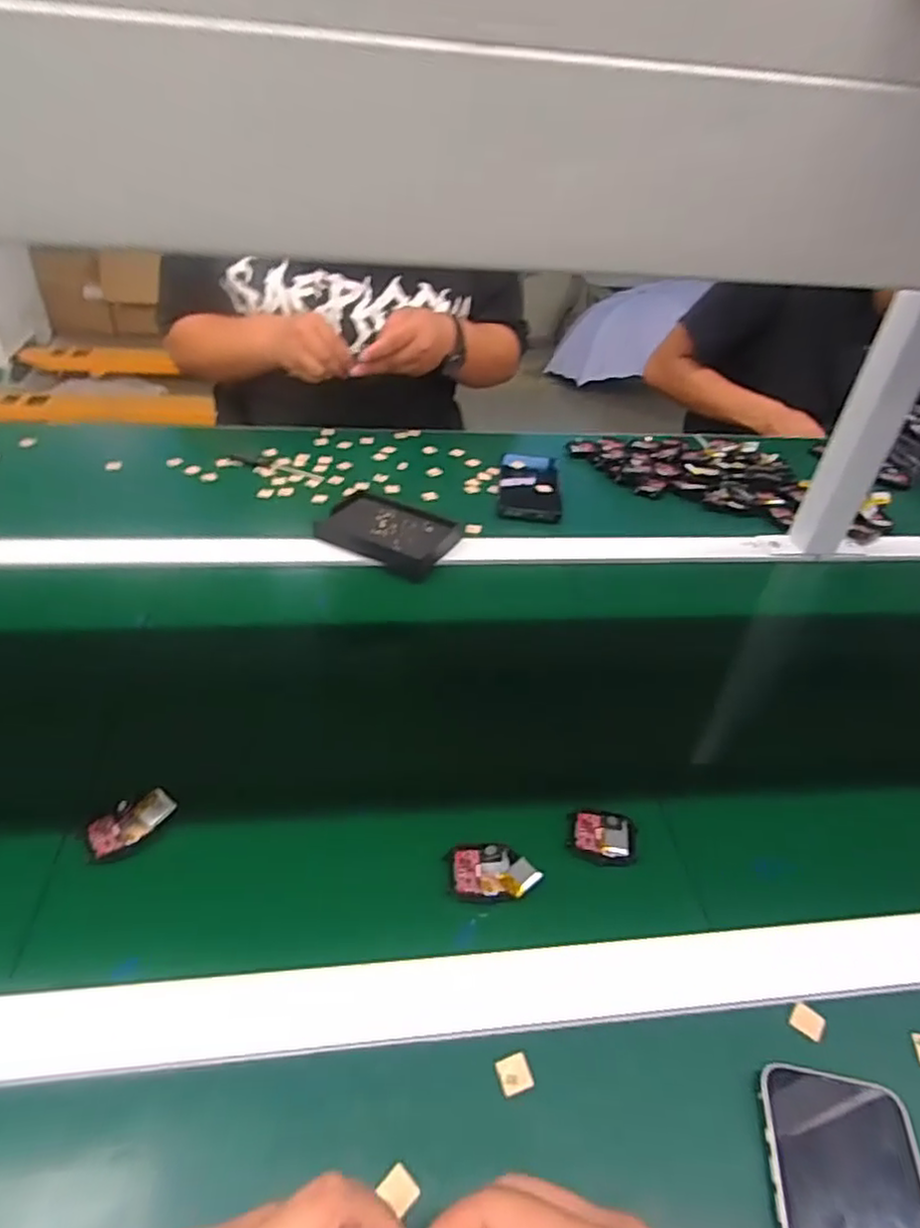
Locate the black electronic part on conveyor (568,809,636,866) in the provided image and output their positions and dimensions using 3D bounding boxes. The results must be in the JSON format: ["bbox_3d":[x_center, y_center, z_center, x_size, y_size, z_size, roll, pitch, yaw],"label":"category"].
[{"bbox_3d":[0.097,0.152,0.448,0.045,0.006,0.038,10,41,6],"label":"black electronic part on conveyor"}]

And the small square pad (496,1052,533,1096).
[{"bbox_3d":[0.029,0.237,0.340,0.017,0.004,0.016,-11,43,-18],"label":"small square pad"}]

